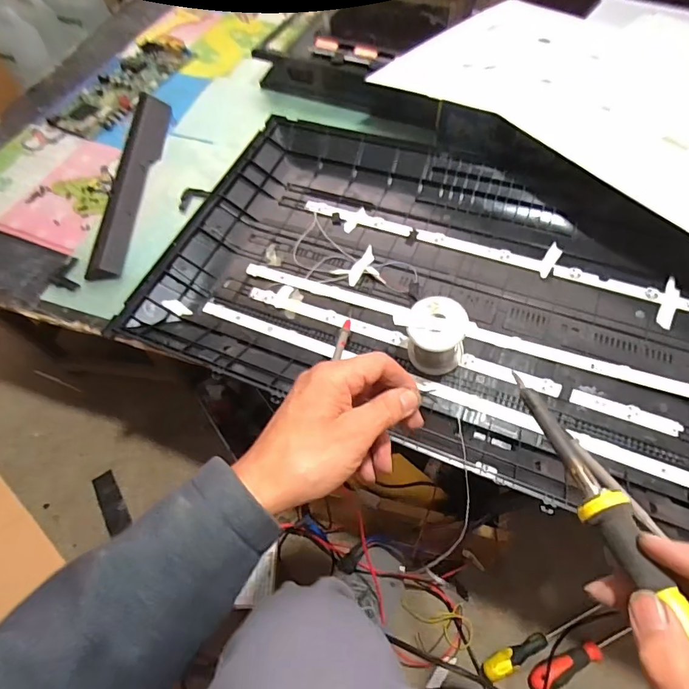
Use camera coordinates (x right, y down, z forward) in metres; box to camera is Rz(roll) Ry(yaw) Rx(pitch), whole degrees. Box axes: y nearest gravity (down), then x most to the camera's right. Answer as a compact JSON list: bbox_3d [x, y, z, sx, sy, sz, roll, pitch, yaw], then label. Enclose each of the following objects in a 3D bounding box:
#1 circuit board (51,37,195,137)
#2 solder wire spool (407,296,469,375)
[{"bbox_3d":[-0.392,-0.475,0.828,0.107,0.015,0.297,21,61,12],"label":"circuit board"},{"bbox_3d":[0.098,-0.006,0.490,0.062,0.069,0.061,0,59,0],"label":"solder wire spool"}]

